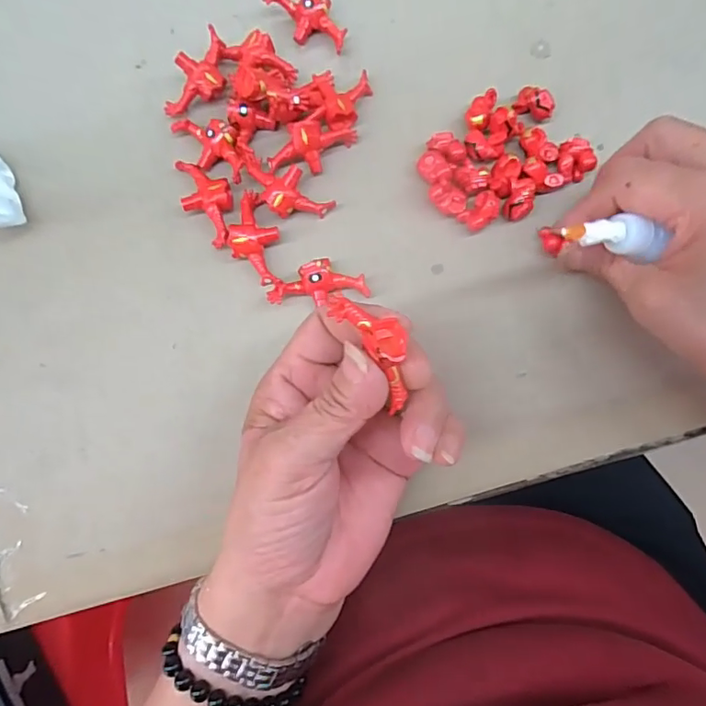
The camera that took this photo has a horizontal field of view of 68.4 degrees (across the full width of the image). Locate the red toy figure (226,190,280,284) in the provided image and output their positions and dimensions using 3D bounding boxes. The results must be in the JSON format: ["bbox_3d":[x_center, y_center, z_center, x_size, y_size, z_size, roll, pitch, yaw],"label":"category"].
[{"bbox_3d":[-0.050,-0.060,0.265,0.024,0.014,0.048,-4,84,1],"label":"red toy figure"}]

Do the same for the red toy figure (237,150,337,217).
[{"bbox_3d":[-0.038,-0.085,0.269,0.052,0.015,0.025,36,86,4],"label":"red toy figure"}]

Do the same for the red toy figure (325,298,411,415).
[{"bbox_3d":[0.011,-0.003,0.190,0.019,0.013,0.045,-34,93,-2],"label":"red toy figure"}]

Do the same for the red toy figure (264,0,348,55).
[{"bbox_3d":[-0.023,-0.182,0.283,0.026,0.013,0.045,-40,85,-2],"label":"red toy figure"}]

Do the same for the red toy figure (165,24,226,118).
[{"bbox_3d":[-0.080,-0.145,0.276,0.023,0.018,0.047,37,86,5],"label":"red toy figure"}]

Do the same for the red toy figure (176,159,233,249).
[{"bbox_3d":[-0.075,-0.081,0.269,0.025,0.013,0.047,-39,85,-2],"label":"red toy figure"}]

